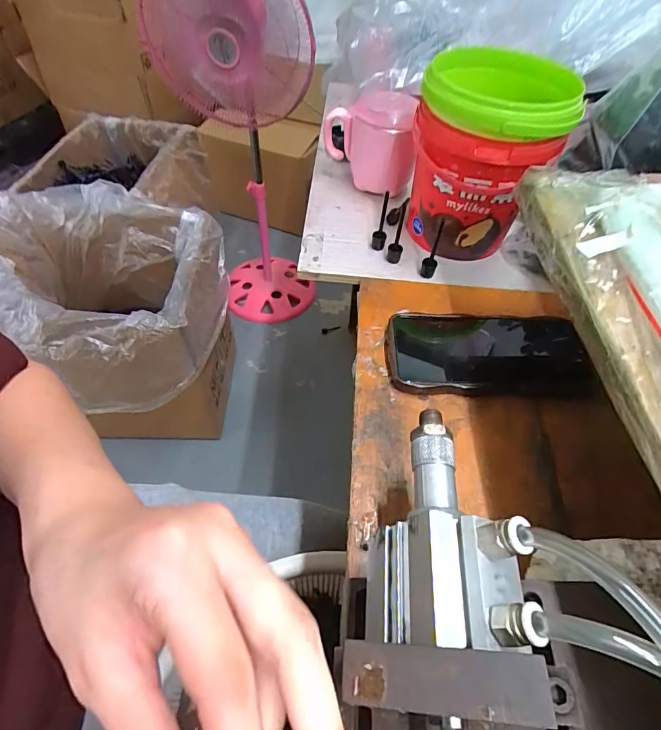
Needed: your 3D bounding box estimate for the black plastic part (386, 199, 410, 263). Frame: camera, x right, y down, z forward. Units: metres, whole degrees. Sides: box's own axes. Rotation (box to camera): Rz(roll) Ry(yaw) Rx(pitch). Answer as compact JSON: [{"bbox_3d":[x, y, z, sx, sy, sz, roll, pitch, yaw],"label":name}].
[{"bbox_3d":[0.068,-0.131,0.419,0.015,0.067,0.018,10,54,4],"label":"black plastic part"}]

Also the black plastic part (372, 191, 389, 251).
[{"bbox_3d":[0.053,-0.149,0.426,0.014,0.063,0.019,10,54,4],"label":"black plastic part"}]

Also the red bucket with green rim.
[{"bbox_3d":[0.141,-0.195,0.411,0.127,0.152,0.130,14,54,7],"label":"red bucket with green rim"}]

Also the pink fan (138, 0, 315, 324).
[{"bbox_3d":[-0.217,-0.505,1.072,0.343,0.853,0.275,-5,54,-7],"label":"pink fan"}]

